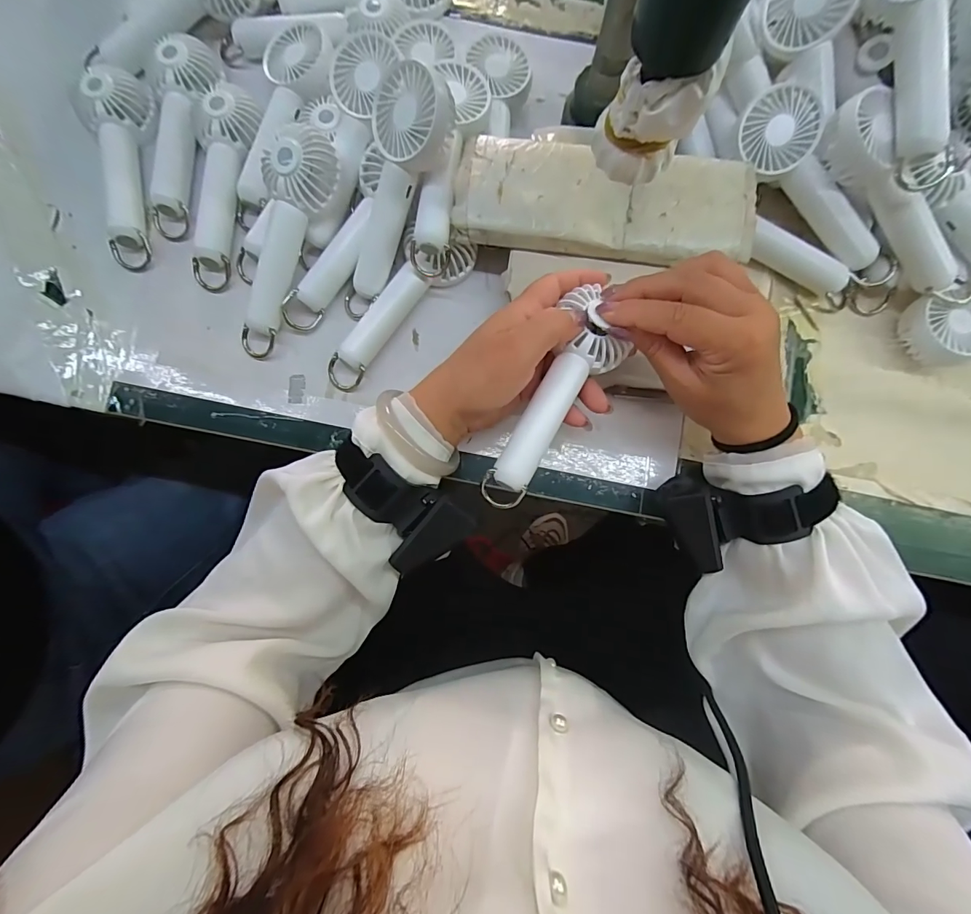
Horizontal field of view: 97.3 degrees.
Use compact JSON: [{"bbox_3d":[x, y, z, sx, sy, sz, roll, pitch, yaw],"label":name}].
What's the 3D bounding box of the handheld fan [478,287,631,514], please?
[{"bbox_3d":[0.044,-0.034,0.276,0.050,0.027,0.148,30,89,3],"label":"handheld fan"}]

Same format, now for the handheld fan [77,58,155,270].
[{"bbox_3d":[-0.300,-0.237,0.348,0.046,0.033,0.161,-2,84,0],"label":"handheld fan"}]

